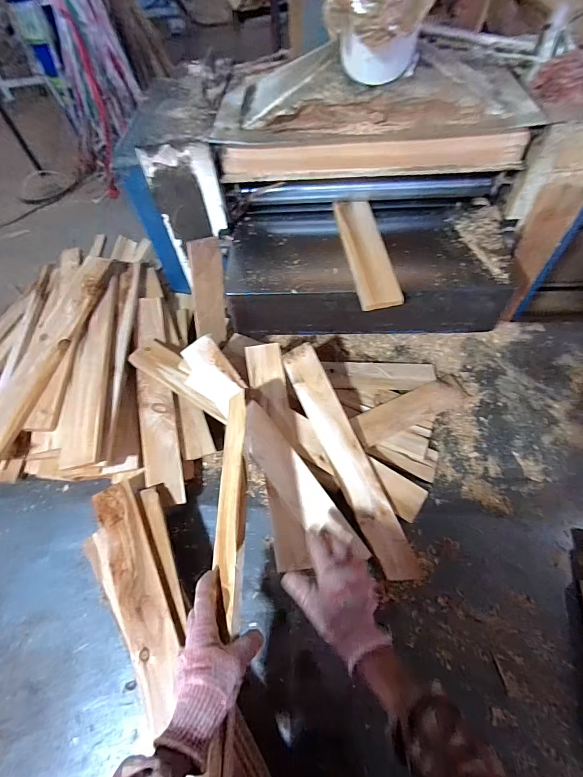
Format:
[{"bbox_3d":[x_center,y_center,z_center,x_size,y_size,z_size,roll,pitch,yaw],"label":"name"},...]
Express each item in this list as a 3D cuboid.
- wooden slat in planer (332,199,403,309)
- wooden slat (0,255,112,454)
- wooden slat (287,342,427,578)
[{"bbox_3d":[0.142,-0.271,0.691,0.072,0.020,0.294,-7,59,0],"label":"wooden slat in planer"},{"bbox_3d":[-0.491,-0.082,0.726,0.089,0.020,0.484,10,67,5],"label":"wooden slat"},{"bbox_3d":[0.108,0.128,0.685,0.070,0.018,0.464,-23,76,-9],"label":"wooden slat"}]

